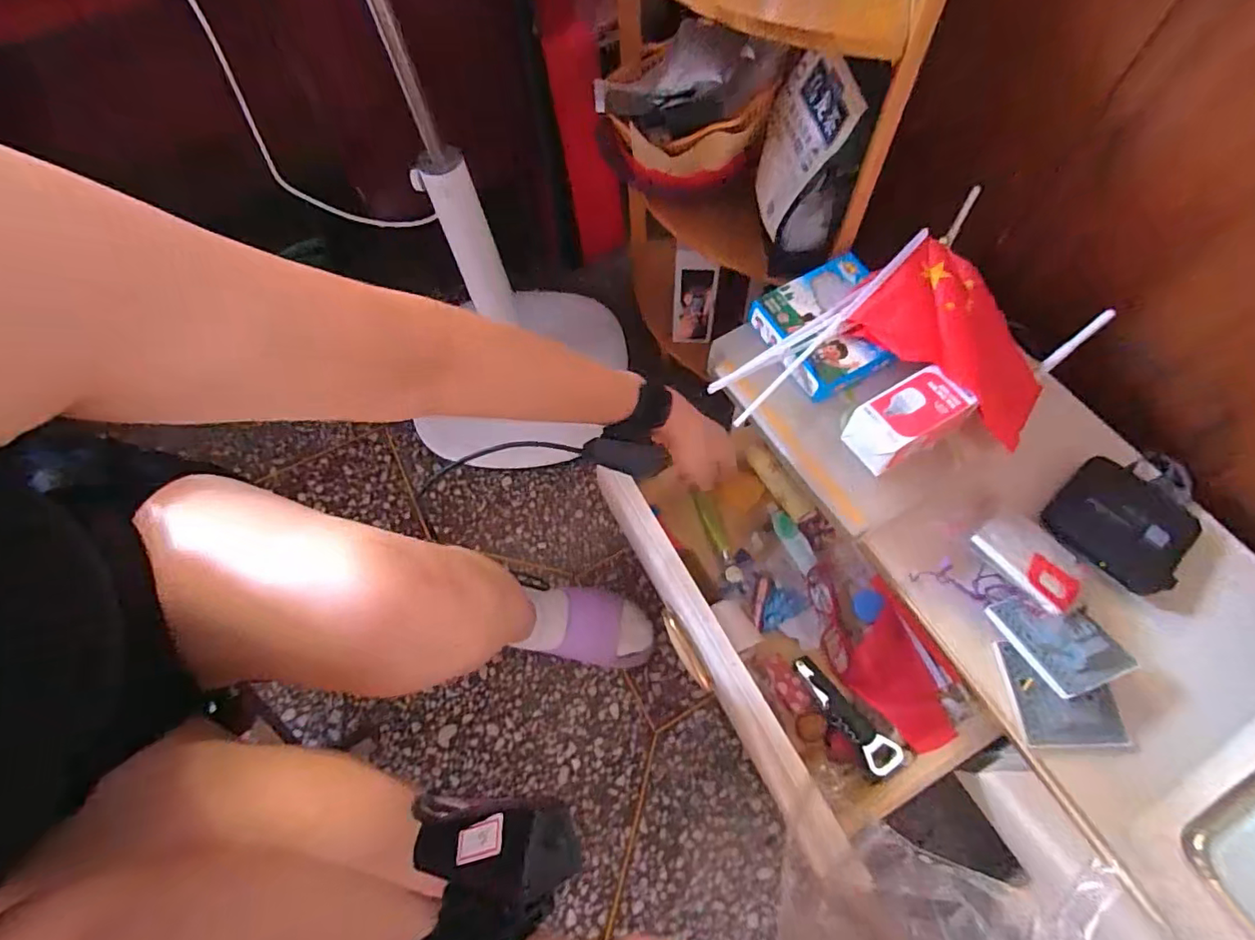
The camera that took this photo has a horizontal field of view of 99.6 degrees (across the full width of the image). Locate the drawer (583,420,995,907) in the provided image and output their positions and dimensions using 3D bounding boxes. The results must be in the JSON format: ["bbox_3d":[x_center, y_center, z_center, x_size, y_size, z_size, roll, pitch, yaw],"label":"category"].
[{"bbox_3d":[0.181,0.148,0.609,0.273,0.133,0.401,-21,63,-8],"label":"drawer"}]

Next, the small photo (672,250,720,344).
[{"bbox_3d":[0.109,-0.275,0.867,0.067,0.179,0.011,4,58,6],"label":"small photo"}]

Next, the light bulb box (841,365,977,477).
[{"bbox_3d":[0.256,-0.045,0.488,0.092,0.052,0.054,-25,64,-10],"label":"light bulb box"}]

